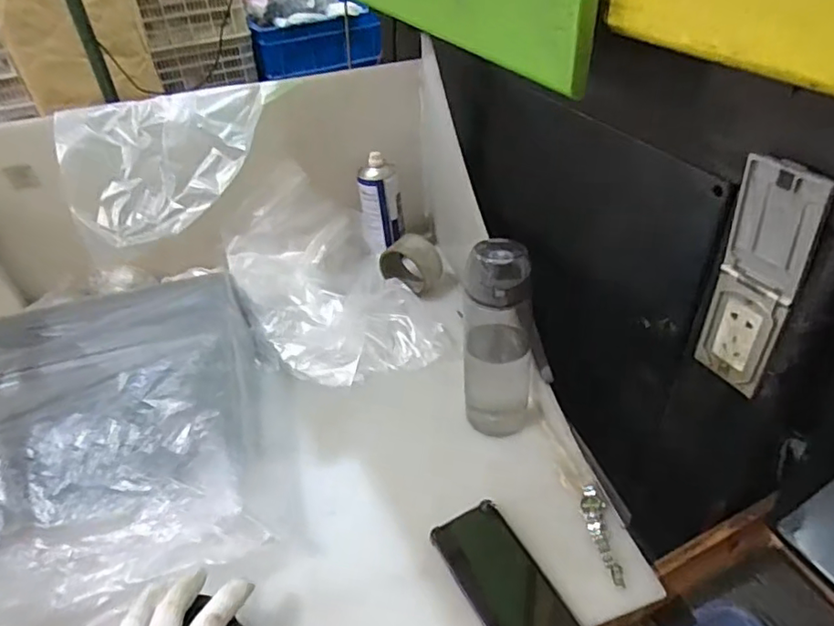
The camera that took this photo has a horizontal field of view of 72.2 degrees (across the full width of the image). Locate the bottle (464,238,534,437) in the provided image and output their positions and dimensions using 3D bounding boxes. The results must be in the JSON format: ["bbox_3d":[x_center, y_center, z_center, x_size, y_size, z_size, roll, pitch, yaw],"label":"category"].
[{"bbox_3d":[0.087,0.031,0.607,0.071,0.223,0.064,3,40,8],"label":"bottle"}]

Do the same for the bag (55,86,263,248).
[{"bbox_3d":[-0.320,-0.199,0.753,0.252,0.133,0.114,-24,44,-23],"label":"bag"}]

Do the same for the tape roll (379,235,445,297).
[{"bbox_3d":[-0.007,-0.075,0.848,0.086,0.067,0.054,21,45,27],"label":"tape roll"}]

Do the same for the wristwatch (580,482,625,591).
[{"bbox_3d":[0.180,0.215,0.558,0.023,0.017,0.097,-3,39,1],"label":"wristwatch"}]

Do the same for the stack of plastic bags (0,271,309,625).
[{"bbox_3d":[-0.334,0.125,0.652,0.343,0.106,0.404,-15,41,-13],"label":"stack of plastic bags"}]

